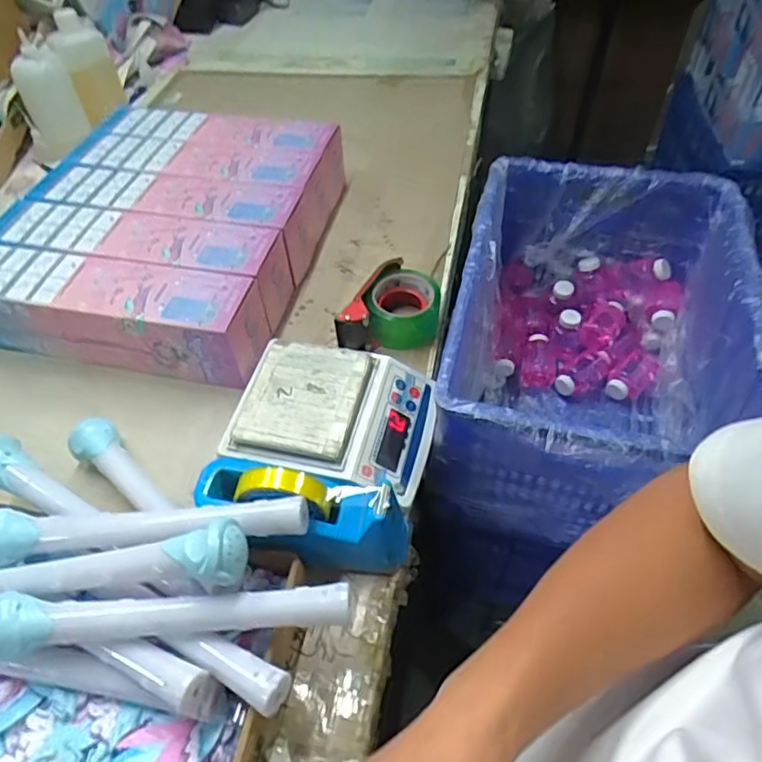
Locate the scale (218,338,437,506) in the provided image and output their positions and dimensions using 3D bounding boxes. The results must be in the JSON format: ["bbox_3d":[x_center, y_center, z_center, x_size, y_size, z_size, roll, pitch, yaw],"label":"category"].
[{"bbox_3d":[-0.054,0.041,0.668,0.227,0.064,0.174,6,51,7],"label":"scale"}]

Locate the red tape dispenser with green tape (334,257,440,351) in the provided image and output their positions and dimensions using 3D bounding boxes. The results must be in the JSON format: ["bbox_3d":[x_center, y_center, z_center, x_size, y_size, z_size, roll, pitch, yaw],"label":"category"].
[{"bbox_3d":[0.019,-0.088,0.776,0.098,0.074,0.136,24,56,20],"label":"red tape dispenser with green tape"}]

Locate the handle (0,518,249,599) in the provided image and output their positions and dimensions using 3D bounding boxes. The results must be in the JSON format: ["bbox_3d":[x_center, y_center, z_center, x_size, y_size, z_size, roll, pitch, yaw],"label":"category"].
[{"bbox_3d":[-0.268,0.169,0.514,0.316,0.039,0.051,-11,50,12],"label":"handle"}]

